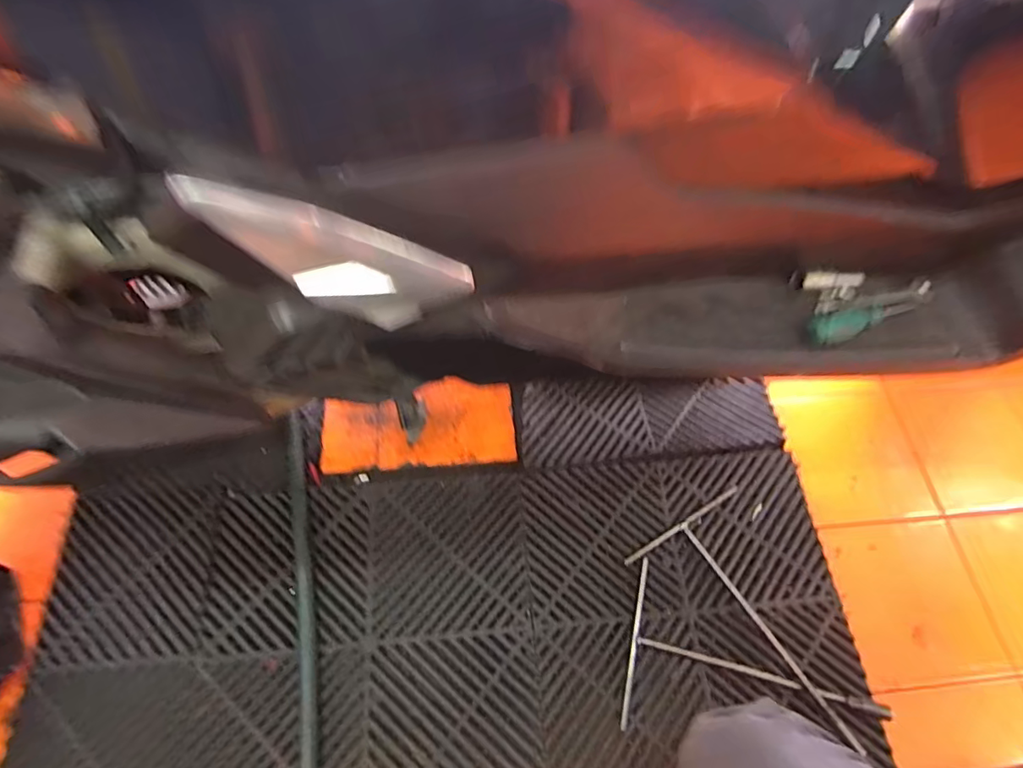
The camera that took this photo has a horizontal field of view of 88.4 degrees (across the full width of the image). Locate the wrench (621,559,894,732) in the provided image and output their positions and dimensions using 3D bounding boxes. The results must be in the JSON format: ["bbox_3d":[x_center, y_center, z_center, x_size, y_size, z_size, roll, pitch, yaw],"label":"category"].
[{"bbox_3d":[0.297,0.349,0.638,0.299,0.025,0.190,14,62,5],"label":"wrench"}]

